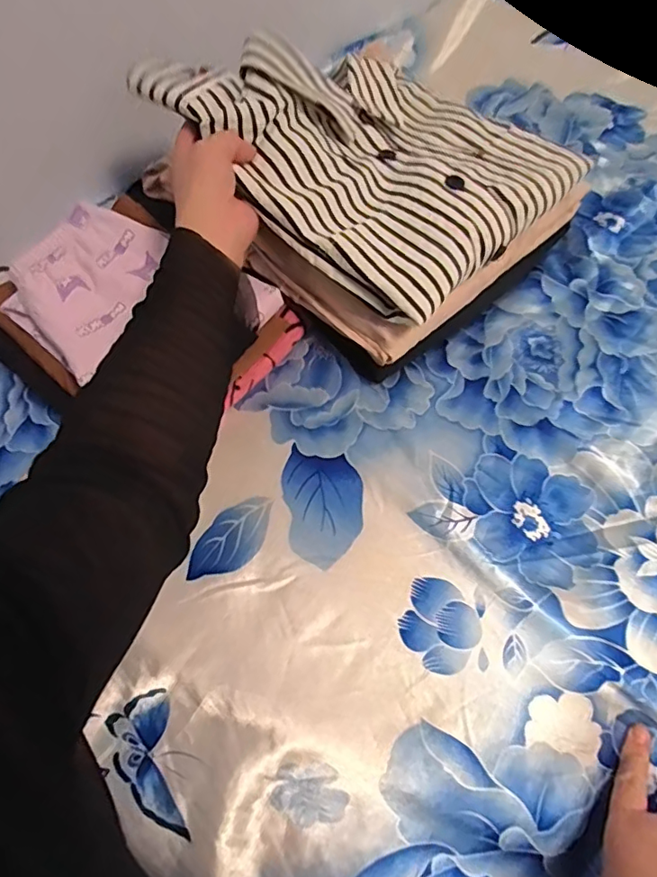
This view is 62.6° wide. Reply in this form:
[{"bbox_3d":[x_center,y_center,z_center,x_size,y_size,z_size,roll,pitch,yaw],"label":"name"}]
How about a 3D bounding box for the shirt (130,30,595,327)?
[{"bbox_3d":[0.045,-0.287,0.506,0.324,0.084,0.286,40,69,18],"label":"shirt"}]

